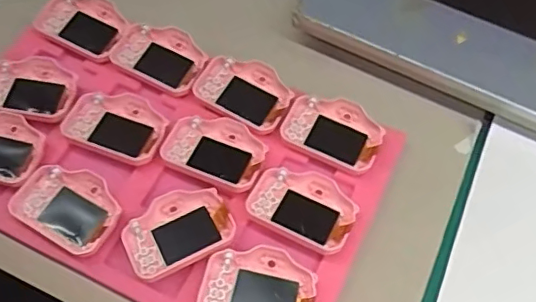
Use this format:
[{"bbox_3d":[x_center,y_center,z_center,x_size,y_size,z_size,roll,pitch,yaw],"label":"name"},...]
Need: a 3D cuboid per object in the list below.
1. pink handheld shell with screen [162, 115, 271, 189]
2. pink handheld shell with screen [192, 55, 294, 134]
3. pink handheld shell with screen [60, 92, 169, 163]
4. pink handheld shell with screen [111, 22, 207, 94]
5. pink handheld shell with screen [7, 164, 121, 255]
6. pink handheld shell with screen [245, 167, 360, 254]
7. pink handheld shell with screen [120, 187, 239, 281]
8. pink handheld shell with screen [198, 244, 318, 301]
[{"bbox_3d":[-0.042,-0.002,0.479,0.082,0.013,0.058,26,65,14],"label":"pink handheld shell with screen"},{"bbox_3d":[-0.020,-0.055,0.508,0.082,0.013,0.062,34,67,17],"label":"pink handheld shell with screen"},{"bbox_3d":[-0.128,-0.023,0.491,0.086,0.016,0.059,23,62,11],"label":"pink handheld shell with screen"},{"bbox_3d":[-0.100,-0.089,0.527,0.084,0.017,0.055,27,63,13],"label":"pink handheld shell with screen"},{"bbox_3d":[-0.161,0.045,0.458,0.085,0.019,0.061,28,63,14],"label":"pink handheld shell with screen"},{"bbox_3d":[0.029,0.042,0.455,0.085,0.012,0.063,23,64,12],"label":"pink handheld shell with screen"},{"bbox_3d":[-0.072,0.063,0.446,0.083,0.012,0.061,-24,64,-12],"label":"pink handheld shell with screen"},{"bbox_3d":[-0.007,0.102,0.424,0.083,0.010,0.059,12,62,6],"label":"pink handheld shell with screen"}]

